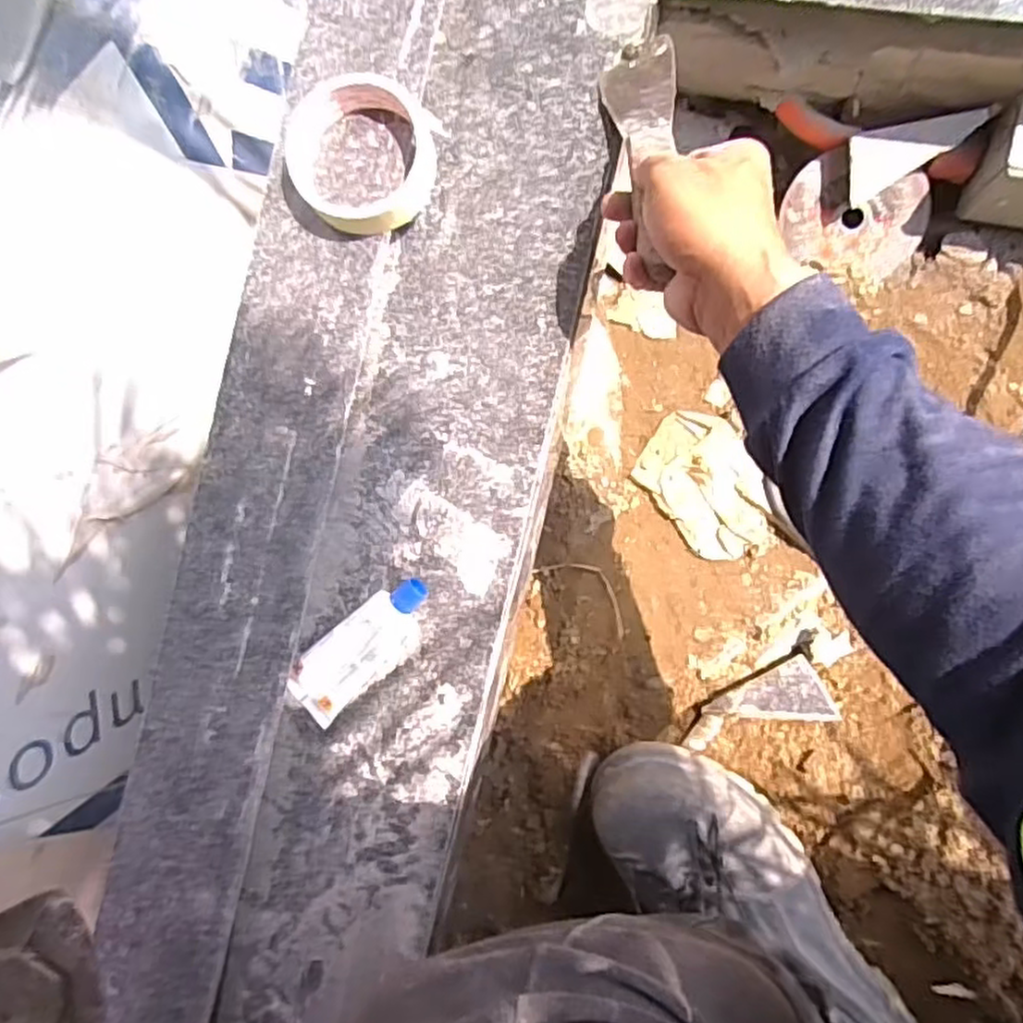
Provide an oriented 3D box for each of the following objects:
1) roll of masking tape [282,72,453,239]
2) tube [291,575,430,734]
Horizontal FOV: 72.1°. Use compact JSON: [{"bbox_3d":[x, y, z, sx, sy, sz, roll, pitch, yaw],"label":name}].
[{"bbox_3d":[-0.093,-0.216,0.426,0.087,0.026,0.085,8,89,9],"label":"roll of masking tape"},{"bbox_3d":[-0.092,0.085,0.433,0.109,0.026,0.041,-41,82,5],"label":"tube"}]

